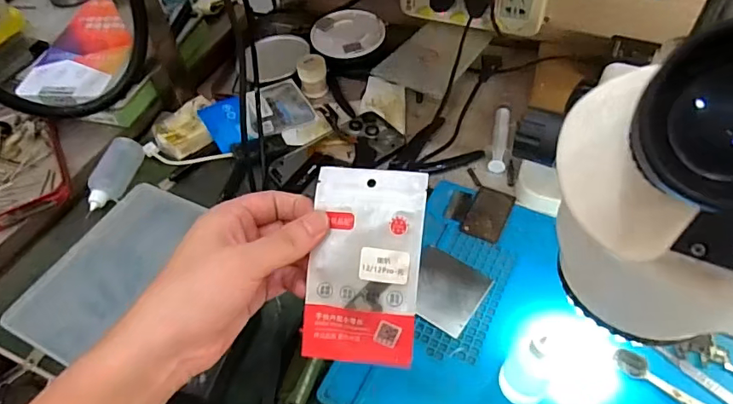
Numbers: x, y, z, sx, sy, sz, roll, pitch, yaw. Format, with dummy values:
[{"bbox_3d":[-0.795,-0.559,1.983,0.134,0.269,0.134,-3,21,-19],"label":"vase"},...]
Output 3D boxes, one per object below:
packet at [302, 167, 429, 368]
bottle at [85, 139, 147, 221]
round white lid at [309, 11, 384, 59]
[{"bbox_3d":[-0.001,0.041,0.308,0.068,0.012,0.119,5,94,8],"label":"packet"},{"bbox_3d":[-0.267,-0.028,0.524,0.028,0.028,0.093,8,54,11],"label":"bottle"},{"bbox_3d":[-0.026,-0.221,0.651,0.094,0.008,0.089,-3,58,4],"label":"round white lid"}]

